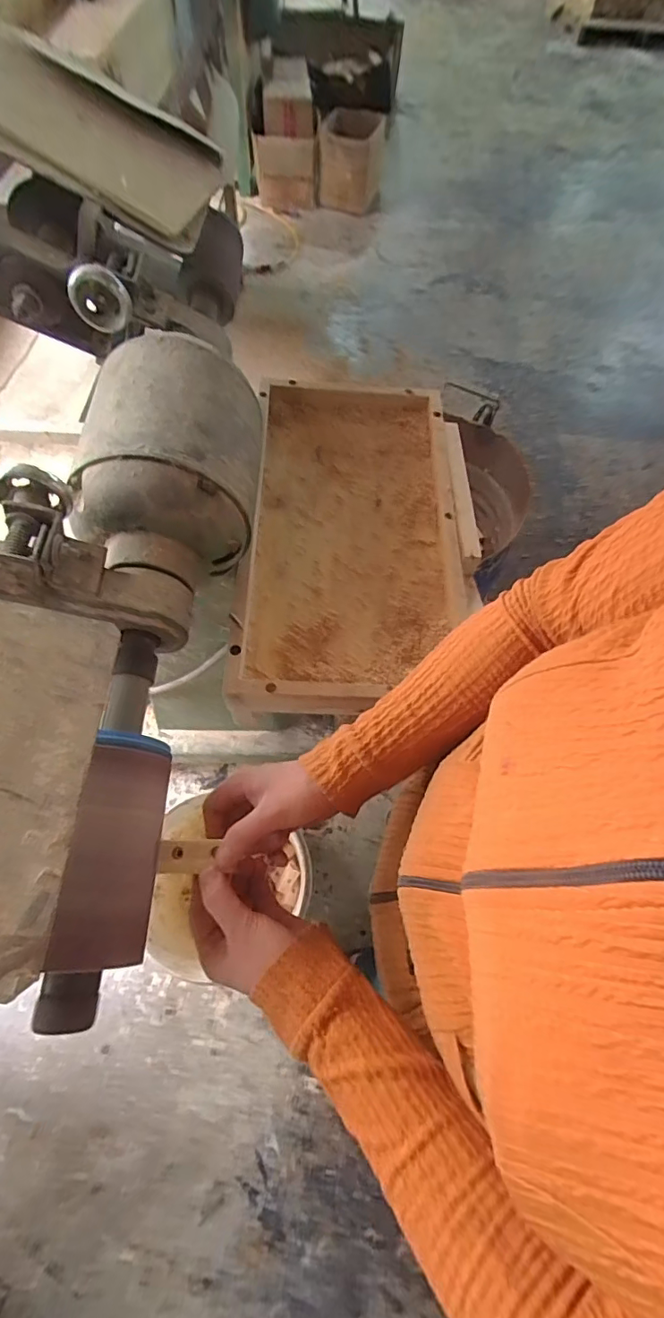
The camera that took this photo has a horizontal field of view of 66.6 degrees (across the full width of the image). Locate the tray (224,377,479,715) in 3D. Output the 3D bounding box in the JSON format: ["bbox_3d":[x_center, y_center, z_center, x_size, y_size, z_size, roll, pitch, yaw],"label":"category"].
[{"bbox_3d":[0.033,-0.174,0.645,0.286,0.048,0.512,1,64,-2],"label":"tray"}]

